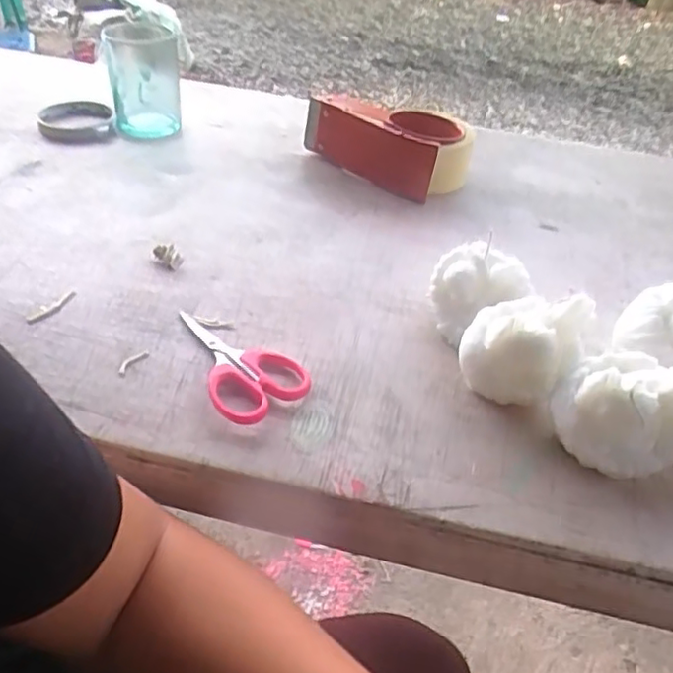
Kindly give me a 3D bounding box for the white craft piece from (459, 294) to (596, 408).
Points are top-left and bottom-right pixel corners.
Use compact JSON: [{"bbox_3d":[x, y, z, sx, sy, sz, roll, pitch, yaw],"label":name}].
[{"bbox_3d":[0.115,0.011,0.403,0.069,0.072,0.056,25,44,21],"label":"white craft piece"}]

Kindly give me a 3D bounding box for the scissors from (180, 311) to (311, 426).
[{"bbox_3d":[-0.069,0.015,0.421,0.061,0.009,0.110,-26,50,-32],"label":"scissors"}]

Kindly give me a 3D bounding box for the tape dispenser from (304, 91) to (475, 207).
[{"bbox_3d":[0.058,-0.208,0.663,0.160,0.062,0.104,29,46,25],"label":"tape dispenser"}]

